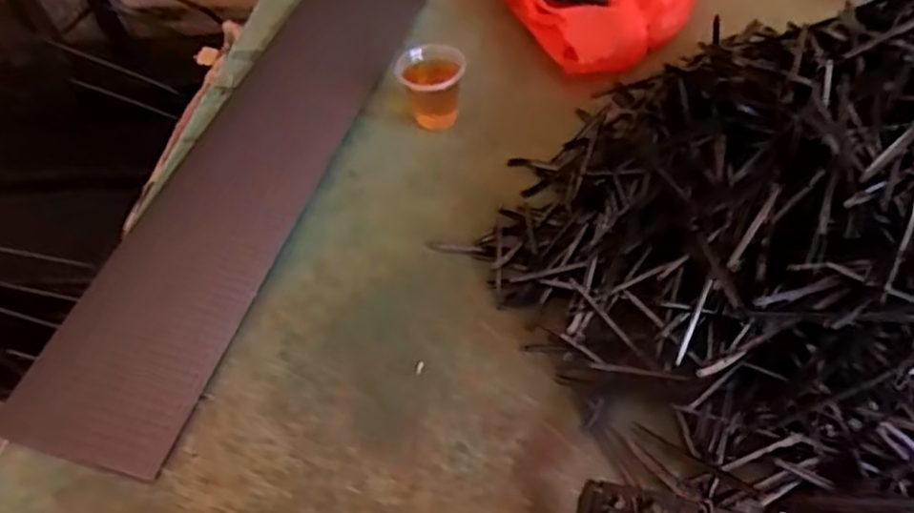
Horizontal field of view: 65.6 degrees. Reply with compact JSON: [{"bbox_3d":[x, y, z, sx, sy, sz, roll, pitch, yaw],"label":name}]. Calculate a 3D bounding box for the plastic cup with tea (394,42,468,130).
[{"bbox_3d":[-0.021,-0.163,0.673,0.052,0.059,0.055,-3,52,4],"label":"plastic cup with tea"}]

